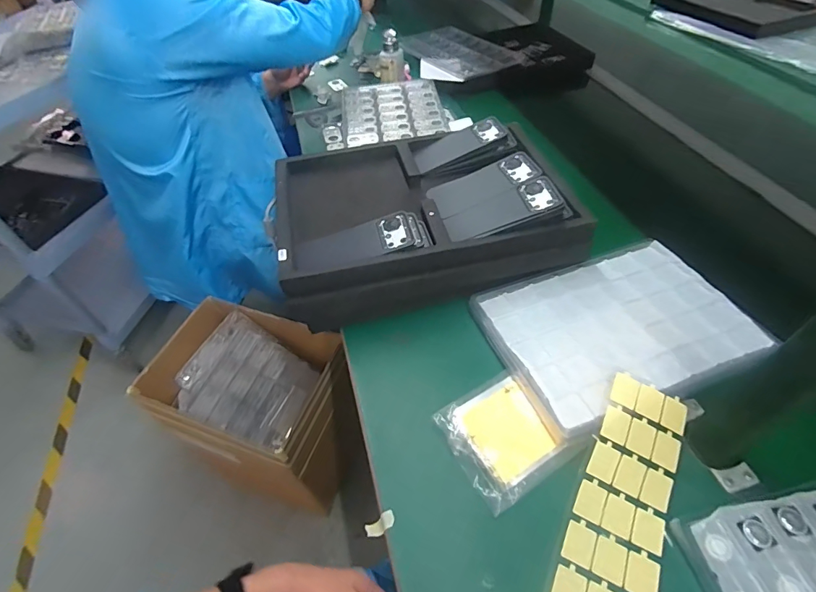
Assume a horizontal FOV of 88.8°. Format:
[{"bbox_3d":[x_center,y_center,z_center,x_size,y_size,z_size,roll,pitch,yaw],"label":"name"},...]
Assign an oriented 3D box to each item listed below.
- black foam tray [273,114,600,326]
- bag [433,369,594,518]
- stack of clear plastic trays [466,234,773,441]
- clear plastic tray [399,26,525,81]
[{"bbox_3d":[0.014,-0.148,0.641,0.420,0.097,0.310,-13,50,-8],"label":"black foam tray"},{"bbox_3d":[0.107,0.151,0.466,0.116,0.016,0.120,-27,53,-19],"label":"bag"},{"bbox_3d":[0.274,0.035,0.551,0.315,0.029,0.220,-17,51,-12],"label":"stack of clear plastic trays"},{"bbox_3d":[0.139,-0.683,1.160,0.244,0.014,0.322,-33,56,-24],"label":"clear plastic tray"}]

